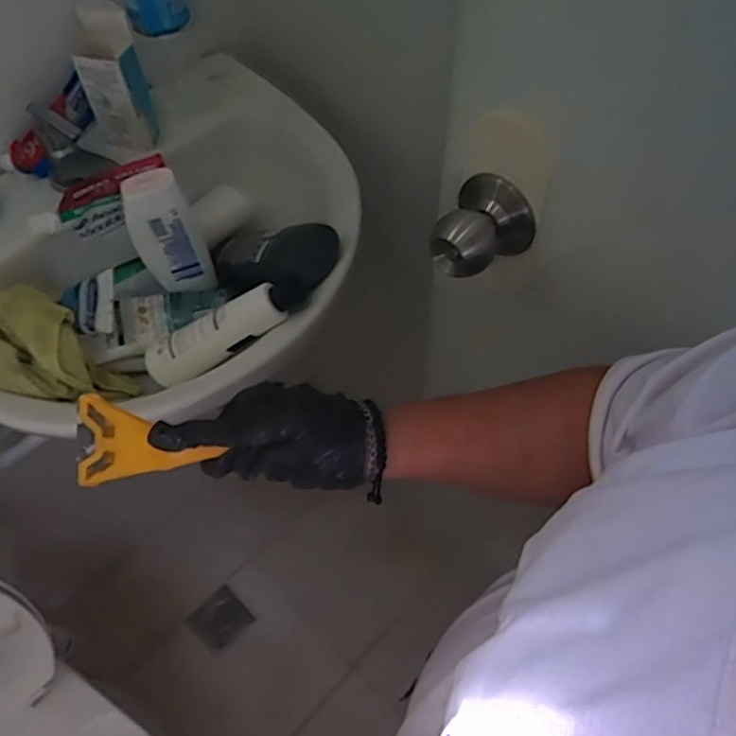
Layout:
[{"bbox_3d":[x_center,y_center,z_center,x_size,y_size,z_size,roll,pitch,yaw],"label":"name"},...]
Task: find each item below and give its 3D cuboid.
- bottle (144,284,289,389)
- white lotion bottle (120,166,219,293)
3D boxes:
[{"bbox_3d":[-0.149,-0.031,0.594,0.151,0.033,0.041,-27,55,17],"label":"bottle"},{"bbox_3d":[-0.200,-0.134,0.626,0.067,0.128,0.047,-21,58,-13],"label":"white lotion bottle"}]

